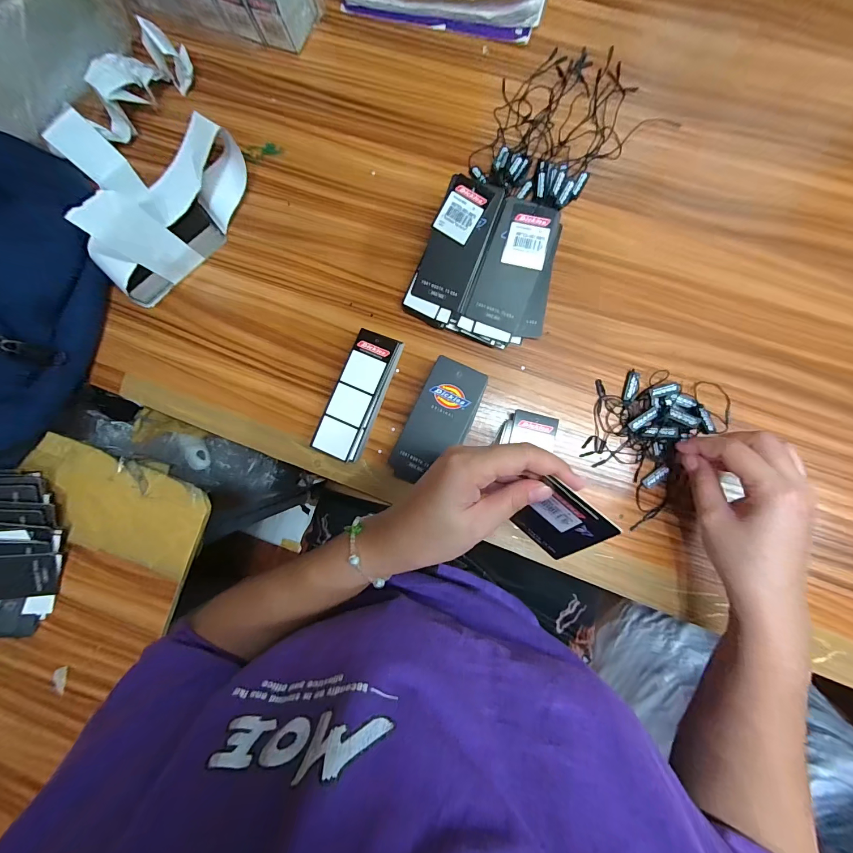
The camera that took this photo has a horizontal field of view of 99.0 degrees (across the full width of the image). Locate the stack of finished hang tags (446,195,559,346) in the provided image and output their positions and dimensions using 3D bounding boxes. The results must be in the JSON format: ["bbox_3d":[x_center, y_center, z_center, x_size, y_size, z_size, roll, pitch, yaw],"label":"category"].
[{"bbox_3d":[0.083,-0.134,0.334,0.075,0.036,0.121,25,89,6],"label":"stack of finished hang tags"}]

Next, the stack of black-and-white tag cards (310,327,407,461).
[{"bbox_3d":[-0.064,-0.029,0.345,0.041,0.032,0.119,21,89,6],"label":"stack of black-and-white tag cards"}]

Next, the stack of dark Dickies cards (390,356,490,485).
[{"bbox_3d":[0.012,-0.003,0.336,0.051,0.030,0.112,26,90,6],"label":"stack of dark Dickies cards"}]

